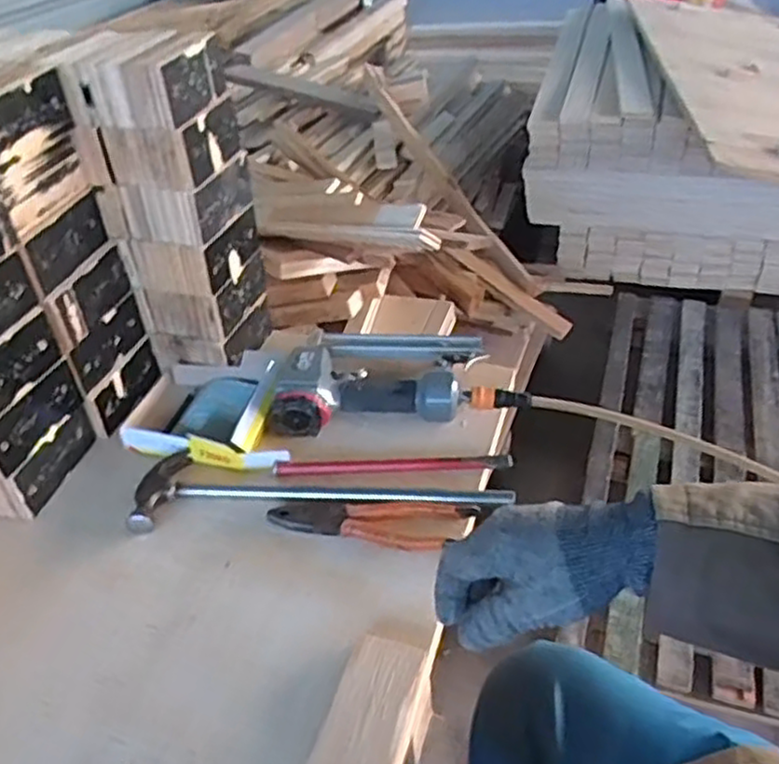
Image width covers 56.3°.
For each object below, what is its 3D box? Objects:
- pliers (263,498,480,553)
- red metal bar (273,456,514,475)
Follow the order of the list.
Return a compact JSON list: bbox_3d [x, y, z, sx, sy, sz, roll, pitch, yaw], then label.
[{"bbox_3d":[-0.017,0.131,0.670,0.189,0.011,0.051,2,40,5],"label":"pliers"},{"bbox_3d":[0.003,0.083,0.729,0.235,0.014,0.014,-1,40,1],"label":"red metal bar"}]

